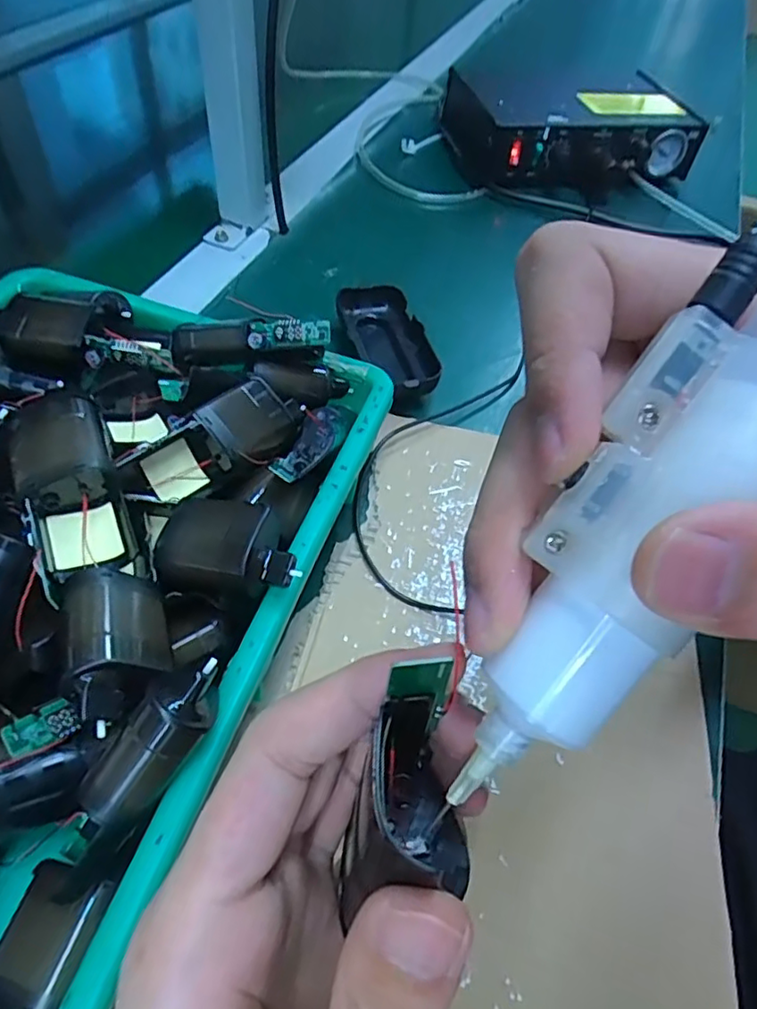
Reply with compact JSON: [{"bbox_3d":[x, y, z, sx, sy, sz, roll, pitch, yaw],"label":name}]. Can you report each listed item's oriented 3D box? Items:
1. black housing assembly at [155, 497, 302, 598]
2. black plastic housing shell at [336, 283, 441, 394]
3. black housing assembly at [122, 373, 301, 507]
[{"bbox_3d":[-0.061,0.020,0.256,0.057,0.024,0.035,16,52,7],"label":"black housing assembly"},{"bbox_3d":[0.008,-0.115,0.435,0.048,0.026,0.114,-11,54,-14],"label":"black plastic housing shell"},{"bbox_3d":[-0.079,-0.028,0.296,0.084,0.030,0.036,-38,102,-35],"label":"black housing assembly"}]

